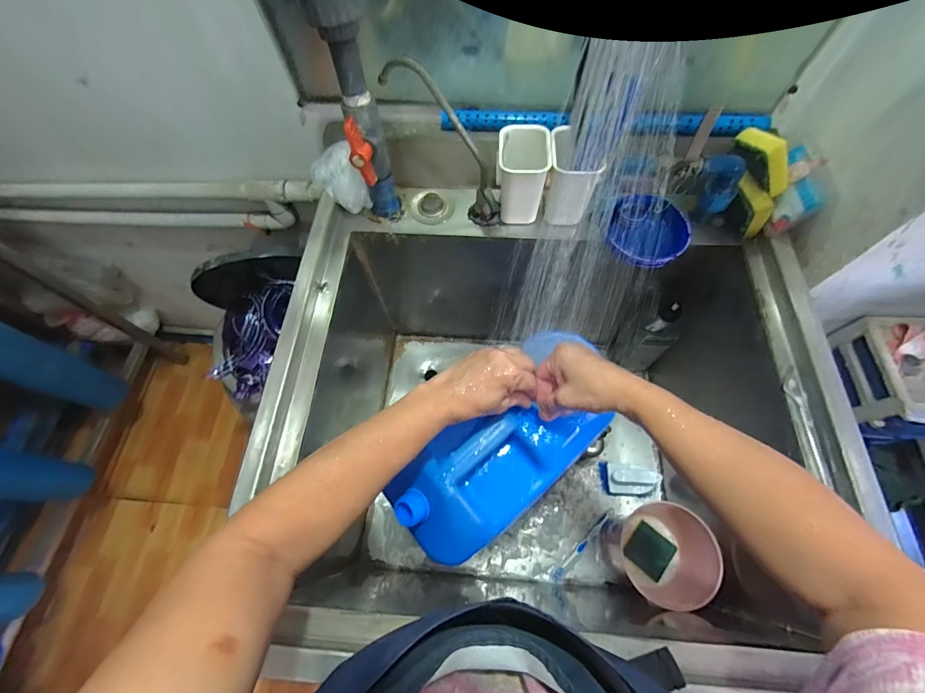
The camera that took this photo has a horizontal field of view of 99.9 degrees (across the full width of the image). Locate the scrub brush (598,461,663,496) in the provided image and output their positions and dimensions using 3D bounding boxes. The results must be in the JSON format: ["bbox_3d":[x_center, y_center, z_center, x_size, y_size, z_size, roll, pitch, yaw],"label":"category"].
[{"bbox_3d":[0.339,0.264,0.784,0.102,0.068,0.068,-1,66,1],"label":"scrub brush"}]

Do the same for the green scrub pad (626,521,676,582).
[{"bbox_3d":[0.333,0.362,0.689,0.072,0.007,0.071,37,72,16],"label":"green scrub pad"}]

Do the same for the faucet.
[{"bbox_3d":[-0.018,-0.276,0.551,0.066,0.250,0.032,8,62,42],"label":"faucet"}]

